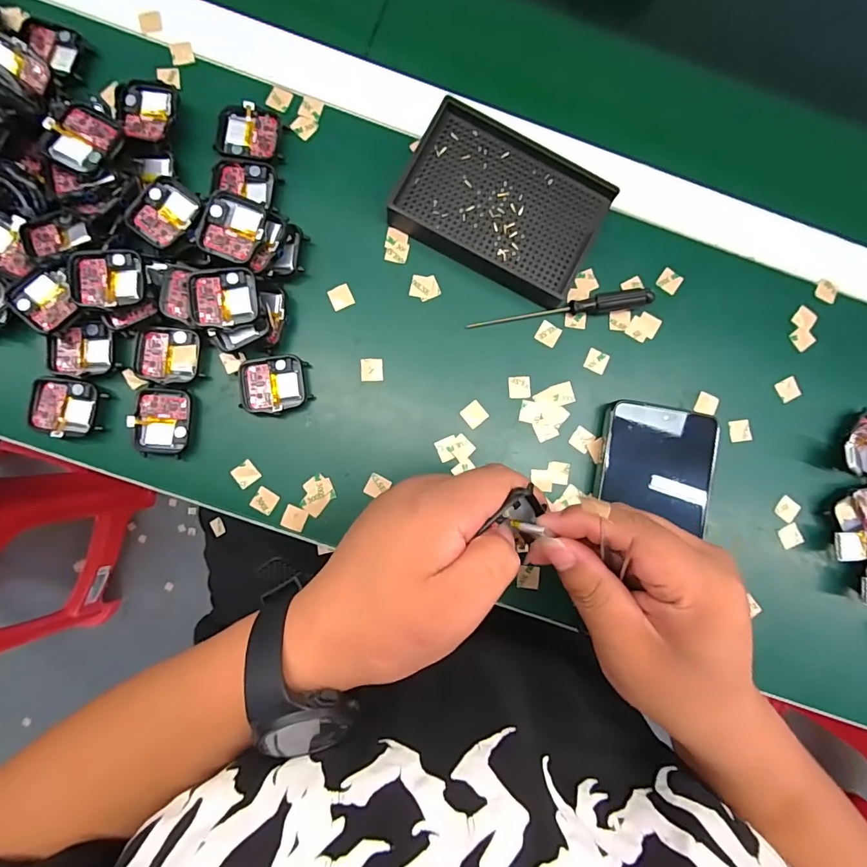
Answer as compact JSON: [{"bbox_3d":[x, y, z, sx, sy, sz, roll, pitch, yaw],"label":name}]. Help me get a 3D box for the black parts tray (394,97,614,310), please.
[{"bbox_3d":[0.051,-0.163,0.320,0.137,0.023,0.095,27,85,-1],"label":"black parts tray"}]

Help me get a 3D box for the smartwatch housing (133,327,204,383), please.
[{"bbox_3d":[-0.179,-0.053,0.305,0.042,0.008,0.037,5,85,-2],"label":"smartwatch housing"}]

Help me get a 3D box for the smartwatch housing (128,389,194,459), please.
[{"bbox_3d":[-0.182,-0.008,0.303,0.036,0.008,0.044,3,85,-3],"label":"smartwatch housing"}]

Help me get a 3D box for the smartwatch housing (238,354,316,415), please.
[{"bbox_3d":[-0.109,-0.033,0.310,0.045,0.012,0.039,-8,86,-3],"label":"smartwatch housing"}]

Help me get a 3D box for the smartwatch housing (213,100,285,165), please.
[{"bbox_3d":[-0.128,-0.209,0.315,0.045,0.010,0.037,11,85,-2],"label":"smartwatch housing"}]

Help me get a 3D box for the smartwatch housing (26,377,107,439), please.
[{"bbox_3d":[-0.244,-0.017,0.299,0.045,0.005,0.037,8,85,-2],"label":"smartwatch housing"}]

